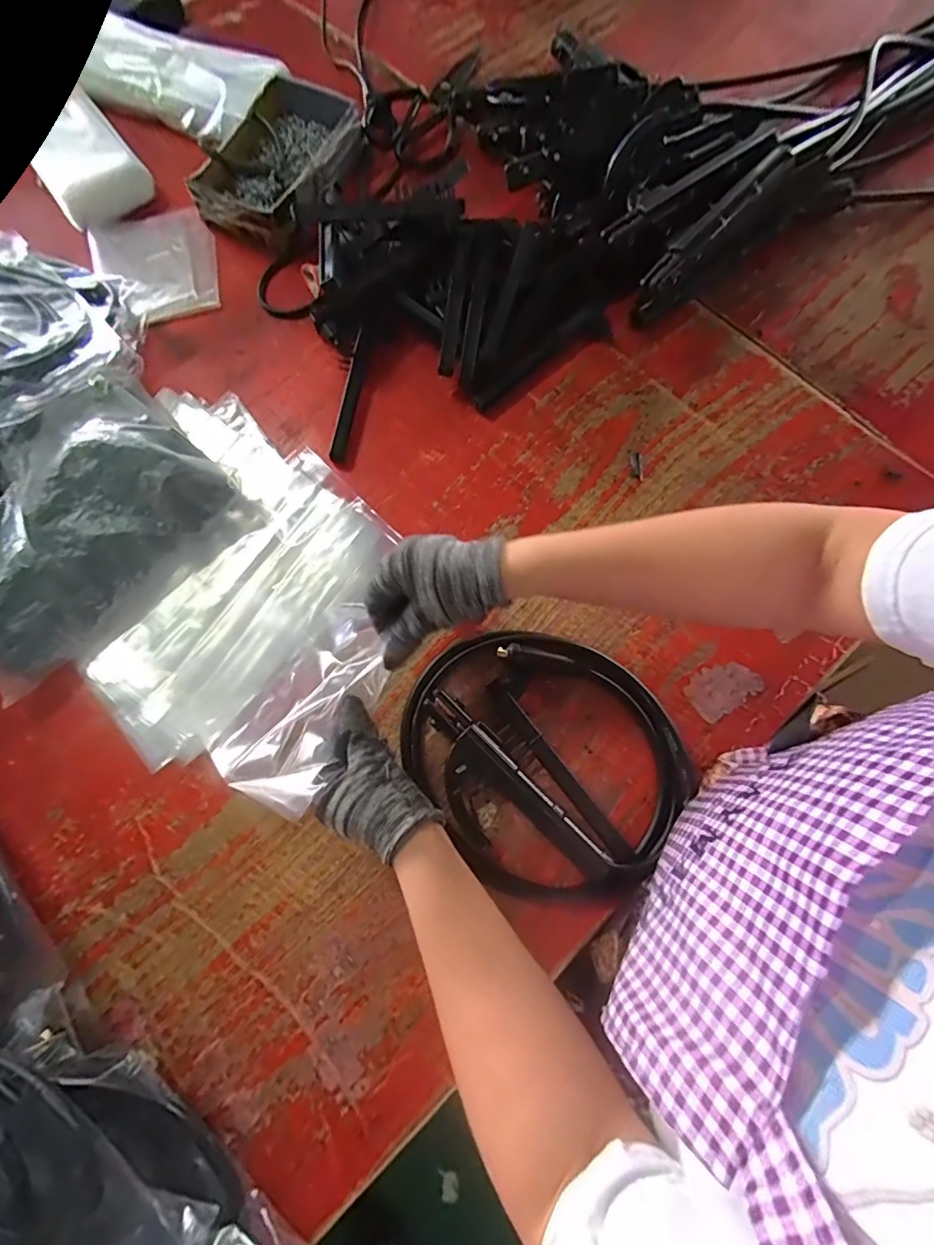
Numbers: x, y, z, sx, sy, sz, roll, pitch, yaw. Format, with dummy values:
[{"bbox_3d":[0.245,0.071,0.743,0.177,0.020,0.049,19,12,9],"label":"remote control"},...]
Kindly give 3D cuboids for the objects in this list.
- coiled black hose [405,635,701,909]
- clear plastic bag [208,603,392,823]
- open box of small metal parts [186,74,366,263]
[{"bbox_3d":[0.067,0.109,0.449,0.201,0.032,0.238,-39,77,-8],"label":"coiled black hose"},{"bbox_3d":[-0.124,0.058,0.417,0.107,0.021,0.163,22,67,31],"label":"clear plastic bag"},{"bbox_3d":[-0.218,-0.547,0.624,0.147,0.044,0.215,20,76,7],"label":"open box of small metal parts"}]

